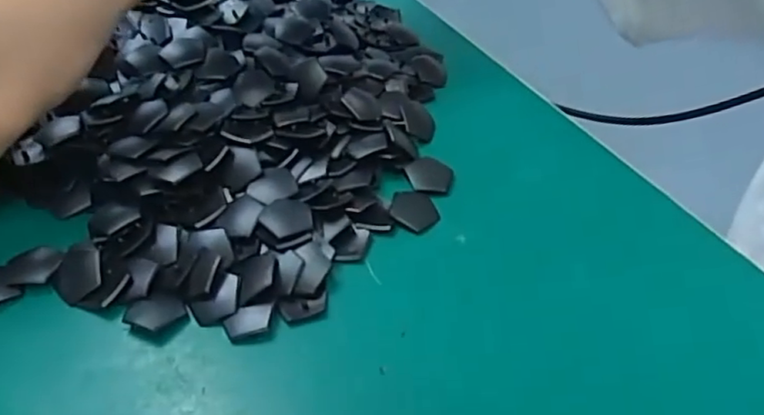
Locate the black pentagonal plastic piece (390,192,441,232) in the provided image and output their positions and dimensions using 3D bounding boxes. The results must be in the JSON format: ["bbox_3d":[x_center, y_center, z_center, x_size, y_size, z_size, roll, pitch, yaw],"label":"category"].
[{"bbox_3d":[0.012,0.001,0.237,0.018,0.004,0.018,-6,46,-4],"label":"black pentagonal plastic piece"}]

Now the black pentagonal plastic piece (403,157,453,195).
[{"bbox_3d":[0.019,-0.013,0.249,0.019,0.004,0.018,2,46,2],"label":"black pentagonal plastic piece"}]

